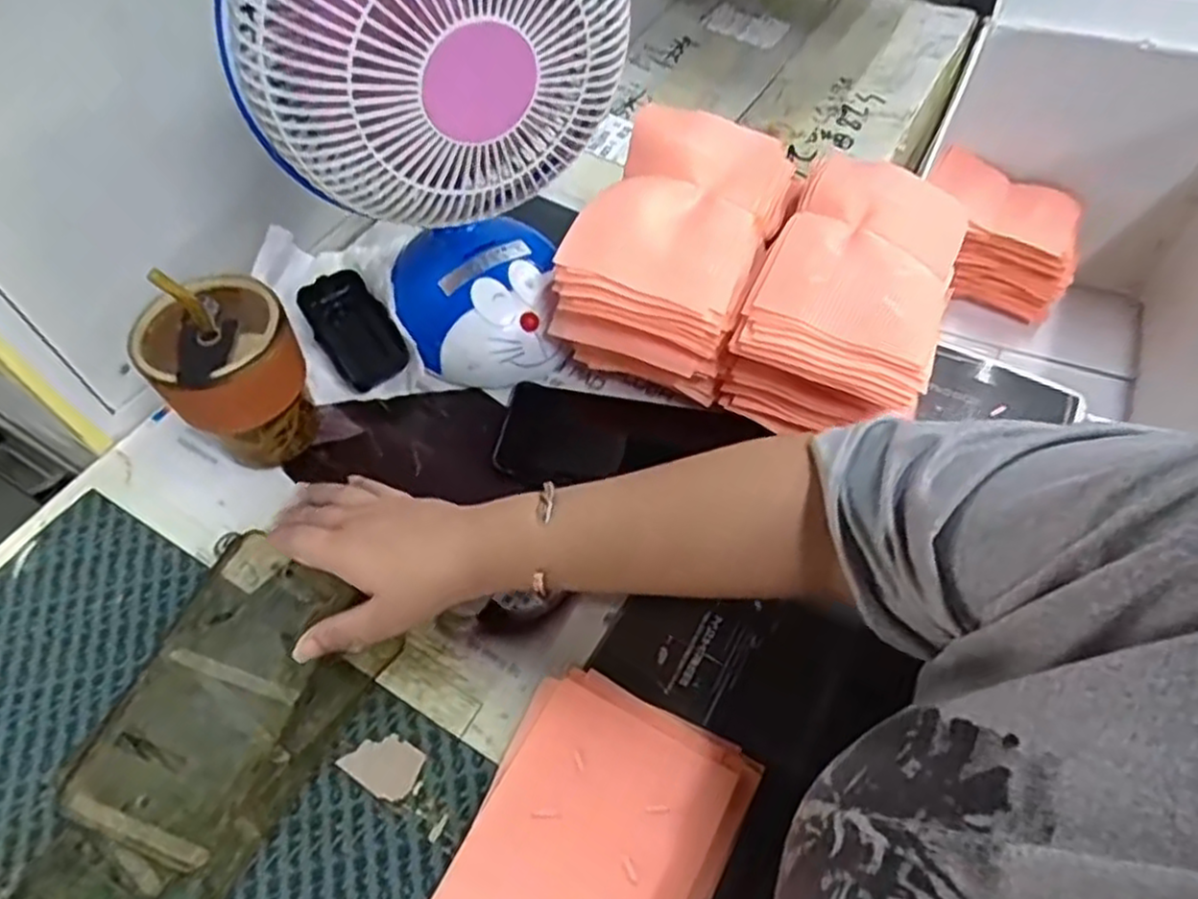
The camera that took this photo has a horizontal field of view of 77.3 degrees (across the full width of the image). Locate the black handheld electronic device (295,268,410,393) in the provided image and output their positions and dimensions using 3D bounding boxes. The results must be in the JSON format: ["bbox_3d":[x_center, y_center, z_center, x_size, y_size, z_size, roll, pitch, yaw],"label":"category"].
[{"bbox_3d":[-0.186,-0.093,0.562,0.053,0.018,0.105,-28,59,-16],"label":"black handheld electronic device"}]

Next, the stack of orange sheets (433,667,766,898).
[{"bbox_3d":[-0.014,0.217,0.367,0.122,0.011,0.201,23,59,18],"label":"stack of orange sheets"}]

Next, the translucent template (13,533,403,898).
[{"bbox_3d":[-0.221,0.162,0.416,0.129,0.008,0.214,22,59,17],"label":"translucent template"}]

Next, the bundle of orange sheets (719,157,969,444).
[{"bbox_3d":[0.176,-0.112,0.511,0.118,0.084,0.208,20,58,15],"label":"bundle of orange sheets"}]

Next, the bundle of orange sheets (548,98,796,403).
[{"bbox_3d":[0.058,-0.151,0.536,0.122,0.085,0.199,18,58,14],"label":"bundle of orange sheets"}]

